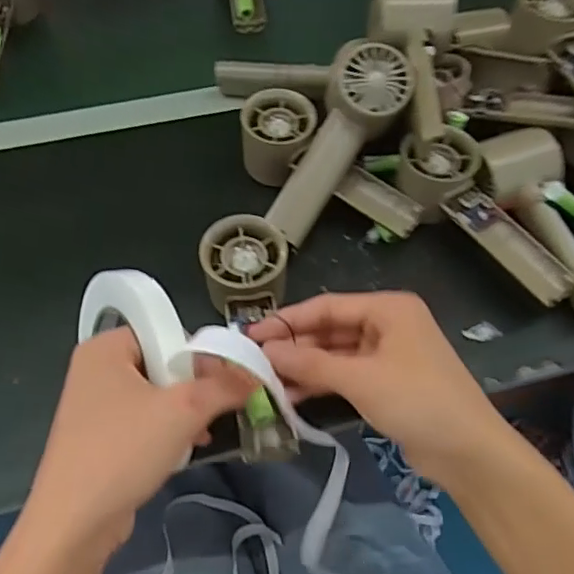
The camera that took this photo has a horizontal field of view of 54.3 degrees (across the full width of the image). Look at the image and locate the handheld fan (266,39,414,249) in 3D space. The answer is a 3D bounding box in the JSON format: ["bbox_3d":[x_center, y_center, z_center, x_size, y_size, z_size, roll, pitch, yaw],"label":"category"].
[{"bbox_3d":[0.037,-0.106,0.426,0.065,0.049,0.156,33,97,19],"label":"handheld fan"}]

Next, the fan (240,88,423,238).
[{"bbox_3d":[0.028,-0.090,0.448,0.163,0.058,0.066,32,63,3],"label":"fan"}]

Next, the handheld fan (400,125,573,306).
[{"bbox_3d":[0.149,-0.052,0.417,0.057,0.038,0.150,-36,77,-20],"label":"handheld fan"}]

